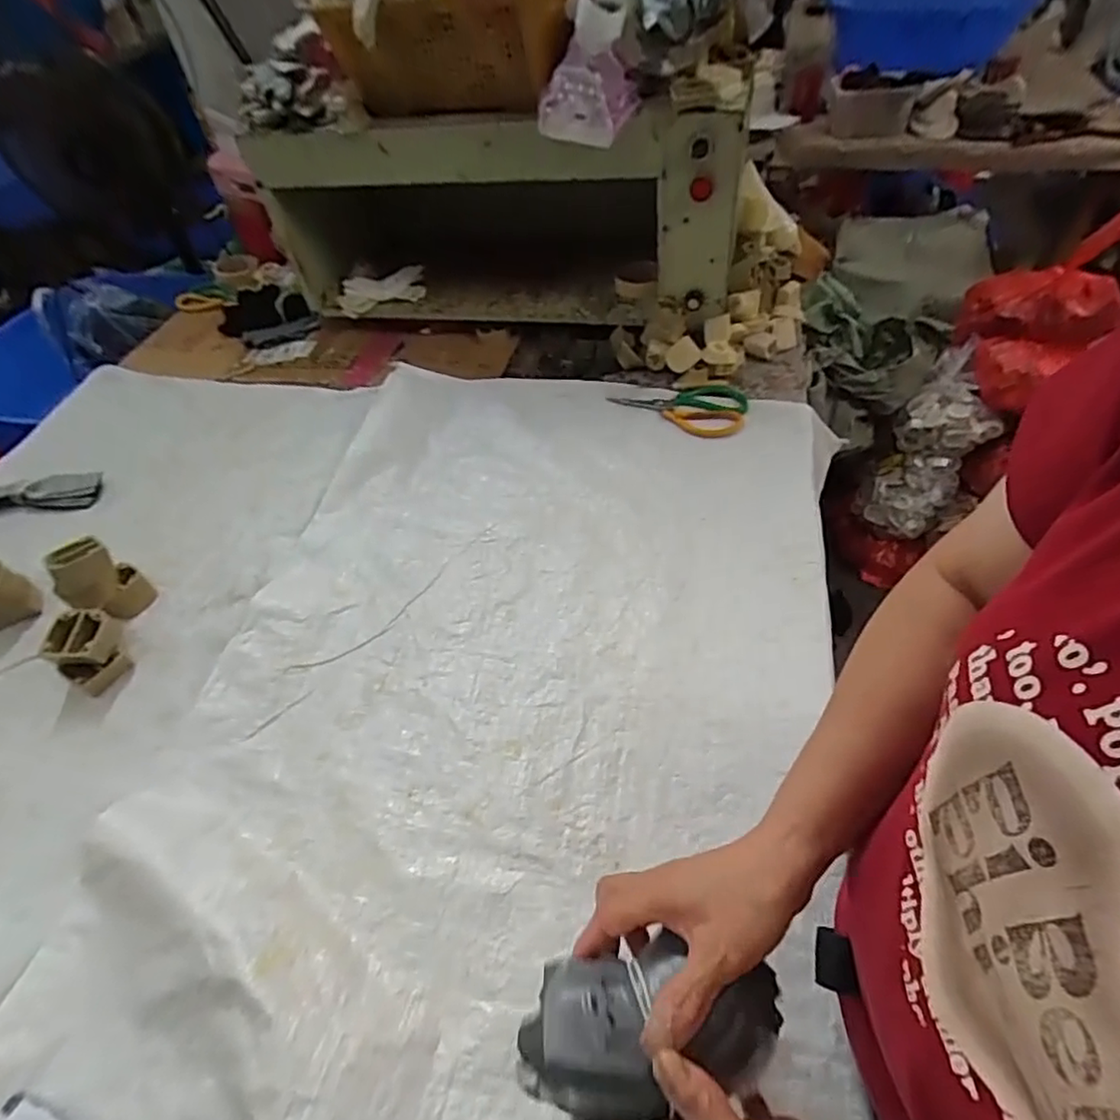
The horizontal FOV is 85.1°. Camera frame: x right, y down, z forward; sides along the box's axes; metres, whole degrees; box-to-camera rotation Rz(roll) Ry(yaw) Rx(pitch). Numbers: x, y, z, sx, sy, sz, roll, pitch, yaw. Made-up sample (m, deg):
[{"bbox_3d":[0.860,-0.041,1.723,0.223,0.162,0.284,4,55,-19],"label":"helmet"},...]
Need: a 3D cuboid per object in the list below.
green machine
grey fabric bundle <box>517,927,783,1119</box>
[{"bbox_3d":[-0.089,-0.531,0.933,0.680,0.275,0.226,11,52,14],"label":"green machine"},{"bbox_3d":[0.046,0.238,0.315,0.133,0.044,0.069,-6,50,-2],"label":"grey fabric bundle"}]

